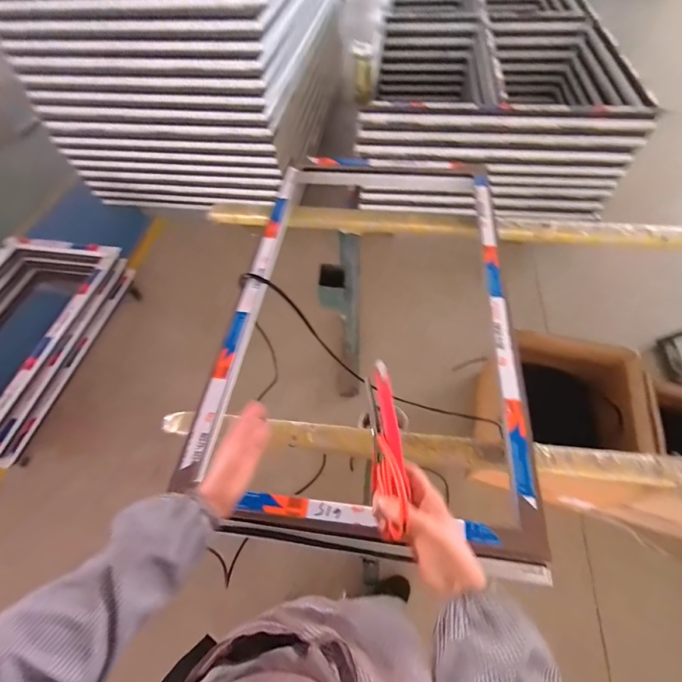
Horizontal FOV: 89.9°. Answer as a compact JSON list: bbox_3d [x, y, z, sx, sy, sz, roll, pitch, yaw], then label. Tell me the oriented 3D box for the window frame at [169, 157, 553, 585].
[{"bbox_3d":[0.073,-0.110,0.767,0.581,0.081,0.980,5,59,5],"label":"window frame"}]

